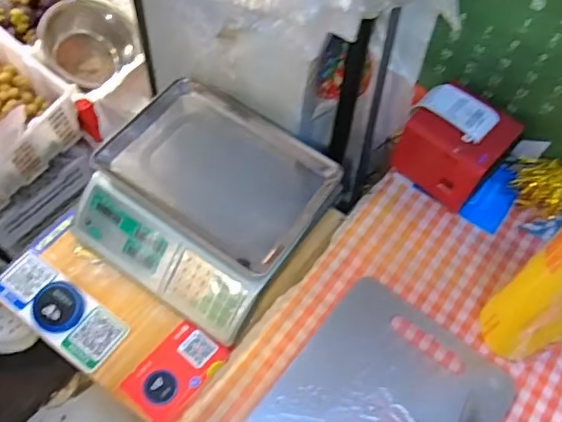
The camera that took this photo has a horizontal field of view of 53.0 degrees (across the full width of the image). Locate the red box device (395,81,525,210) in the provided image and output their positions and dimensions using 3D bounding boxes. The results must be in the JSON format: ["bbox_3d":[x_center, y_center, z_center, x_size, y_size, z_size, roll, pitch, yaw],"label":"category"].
[{"bbox_3d":[0.252,-0.097,0.816,0.131,0.126,0.124,39,64,17],"label":"red box device"}]

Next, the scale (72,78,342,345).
[{"bbox_3d":[-0.128,-0.022,0.925,0.347,0.114,0.318,32,62,14],"label":"scale"}]

